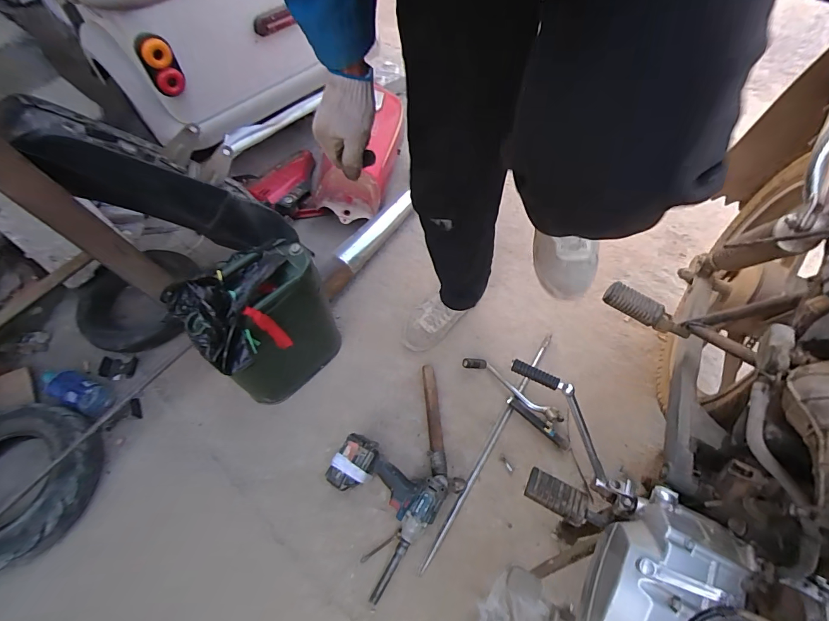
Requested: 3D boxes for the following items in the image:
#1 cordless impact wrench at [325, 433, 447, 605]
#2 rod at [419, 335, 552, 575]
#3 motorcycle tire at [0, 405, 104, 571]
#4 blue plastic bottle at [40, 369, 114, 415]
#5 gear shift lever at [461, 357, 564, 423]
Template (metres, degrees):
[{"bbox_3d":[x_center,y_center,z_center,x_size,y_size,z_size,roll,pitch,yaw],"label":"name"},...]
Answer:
[{"bbox_3d":[-0.093,0.424,0.855,0.251,0.096,0.266,31,64,19],"label":"cordless impact wrench"},{"bbox_3d":[0.191,0.312,0.959,0.021,0.016,0.649,29,63,18],"label":"rod"},{"bbox_3d":[-0.894,0.375,0.867,0.329,0.127,0.334,14,60,10],"label":"motorcycle tire"},{"bbox_3d":[-0.874,0.205,1.014,0.223,0.071,0.077,18,60,12],"label":"blue plastic bottle"},{"bbox_3d":[0.257,0.201,1.028,0.282,0.035,0.052,29,63,18],"label":"gear shift lever"}]

